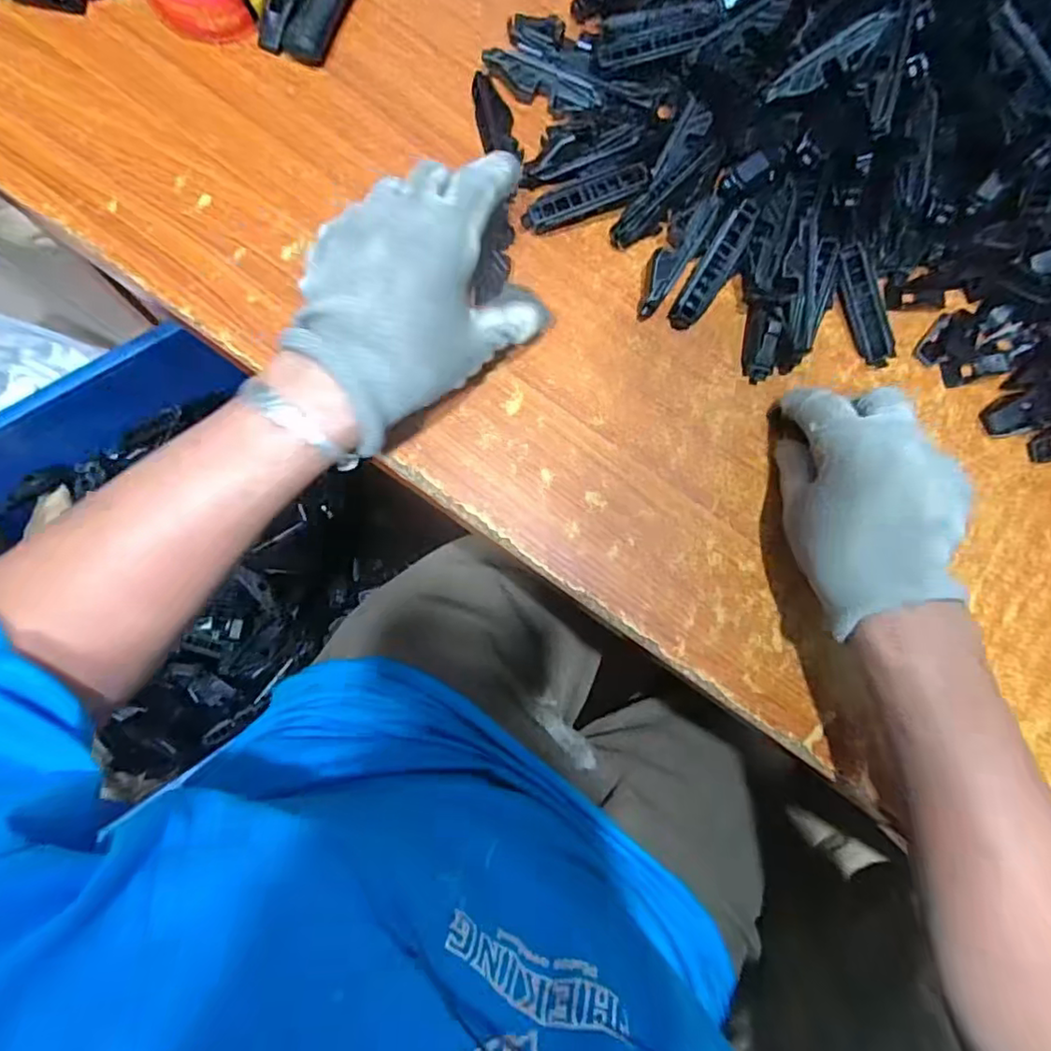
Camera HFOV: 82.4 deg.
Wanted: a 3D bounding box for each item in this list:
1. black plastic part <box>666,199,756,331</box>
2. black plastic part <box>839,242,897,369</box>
[{"bbox_3d":[0.114,-0.157,0.364,0.019,0.009,0.078,31,104,-2],"label":"black plastic part"},{"bbox_3d":[0.215,-0.139,0.379,0.015,0.015,0.074,-16,85,-8],"label":"black plastic part"}]

